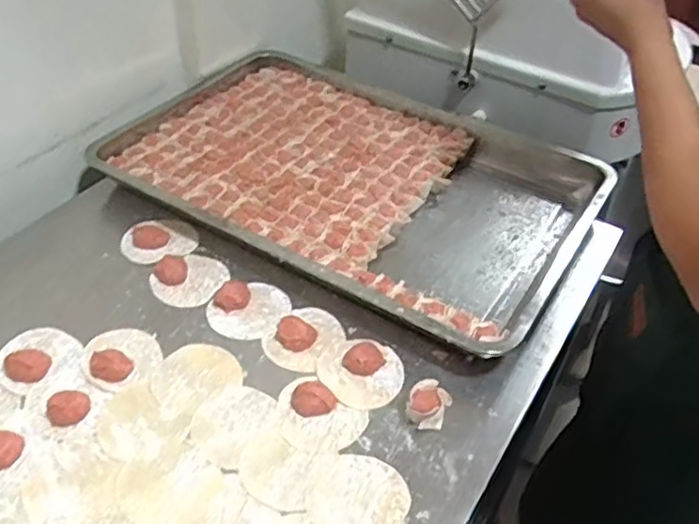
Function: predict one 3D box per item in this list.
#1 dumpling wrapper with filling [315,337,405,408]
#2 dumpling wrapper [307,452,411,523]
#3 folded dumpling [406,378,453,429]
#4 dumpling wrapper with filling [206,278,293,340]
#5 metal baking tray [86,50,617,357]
[{"bbox_3d":[0.011,0.102,0.642,0.084,0.020,0.081,14,43,11],"label":"dumpling wrapper with filling"},{"bbox_3d":[0.009,0.199,0.547,0.078,0.004,0.079,17,44,14],"label":"dumpling wrapper"},{"bbox_3d":[0.074,0.133,0.605,0.035,0.033,0.038,21,45,19],"label":"folded dumpling"},{"bbox_3d":[-0.107,0.046,0.697,0.079,0.015,0.077,2,42,-2],"label":"dumpling wrapper with filling"},{"bbox_3d":[0.001,-0.108,0.848,0.585,0.051,0.388,25,46,23],"label":"metal baking tray"}]

